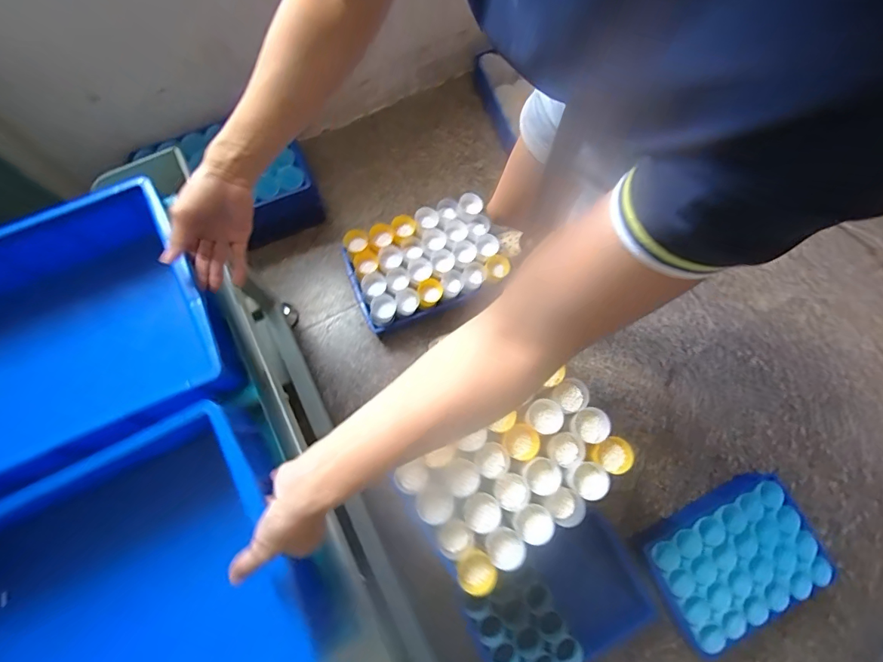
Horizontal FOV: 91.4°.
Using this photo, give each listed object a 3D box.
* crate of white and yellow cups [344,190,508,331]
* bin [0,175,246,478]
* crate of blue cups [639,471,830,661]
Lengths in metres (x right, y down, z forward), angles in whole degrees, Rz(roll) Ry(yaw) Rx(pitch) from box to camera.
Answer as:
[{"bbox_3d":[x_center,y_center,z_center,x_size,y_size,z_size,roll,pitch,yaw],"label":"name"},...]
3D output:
[{"bbox_3d":[-0.047,-0.181,1.208,0.411,0.168,0.270,-22,78,-7],"label":"crate of white and yellow cups"},{"bbox_3d":[-0.506,0.014,0.523,0.416,0.125,0.297,-24,78,-7],"label":"bin"},{"bbox_3d":[0.711,0.561,1.069,0.402,0.116,0.266,-27,78,-8],"label":"crate of blue cups"}]

